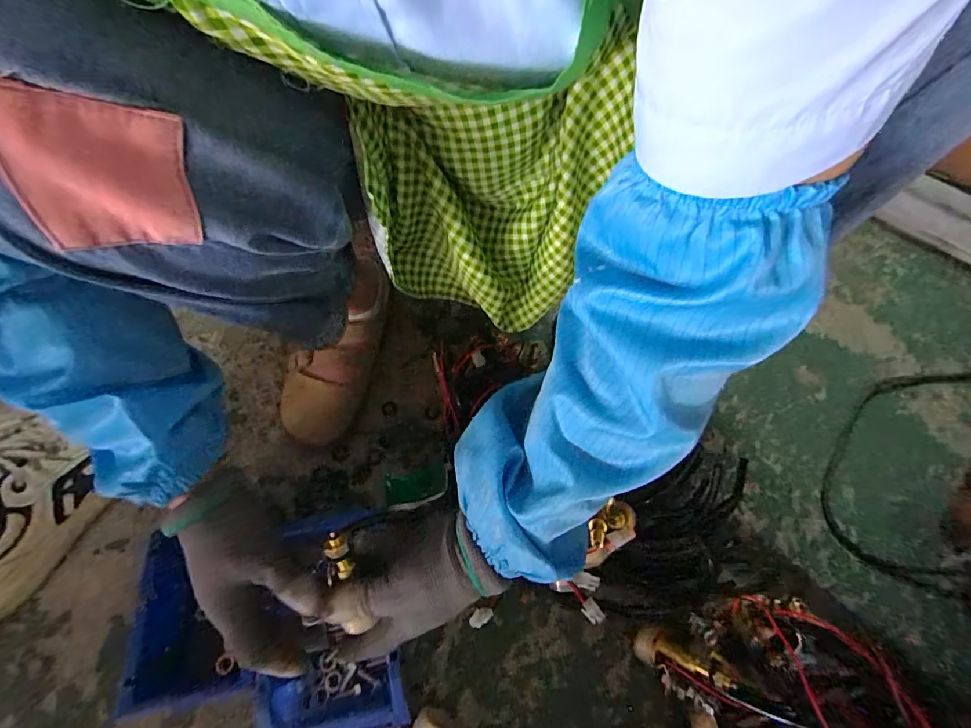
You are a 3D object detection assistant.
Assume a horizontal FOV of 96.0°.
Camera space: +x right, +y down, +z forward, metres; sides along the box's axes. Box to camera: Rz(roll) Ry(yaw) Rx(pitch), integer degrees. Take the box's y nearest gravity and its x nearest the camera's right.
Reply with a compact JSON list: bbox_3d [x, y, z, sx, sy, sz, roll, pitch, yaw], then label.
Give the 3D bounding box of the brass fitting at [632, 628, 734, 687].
[{"bbox_3d":[0.181,0.272,0.407,0.082,0.027,0.028,4,58,33],"label":"brass fitting"}]

